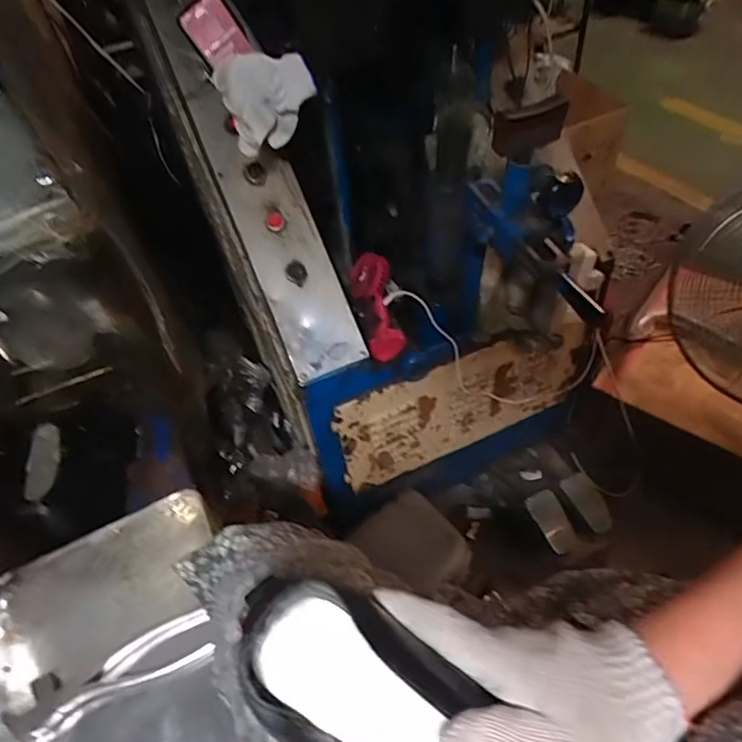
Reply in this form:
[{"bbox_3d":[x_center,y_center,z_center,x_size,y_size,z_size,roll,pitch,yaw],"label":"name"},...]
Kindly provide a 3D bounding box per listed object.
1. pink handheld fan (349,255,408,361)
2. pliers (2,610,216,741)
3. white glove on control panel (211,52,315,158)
[{"bbox_3d":[0.012,-0.117,0.961,0.074,0.058,0.207,-12,65,-4],"label":"pink handheld fan"},{"bbox_3d":[-0.231,0.274,0.481,0.176,0.010,0.051,-21,50,-11],"label":"pliers"},{"bbox_3d":[-0.142,-0.366,0.735,0.124,0.126,0.058,-22,50,-12],"label":"white glove on control panel"}]

